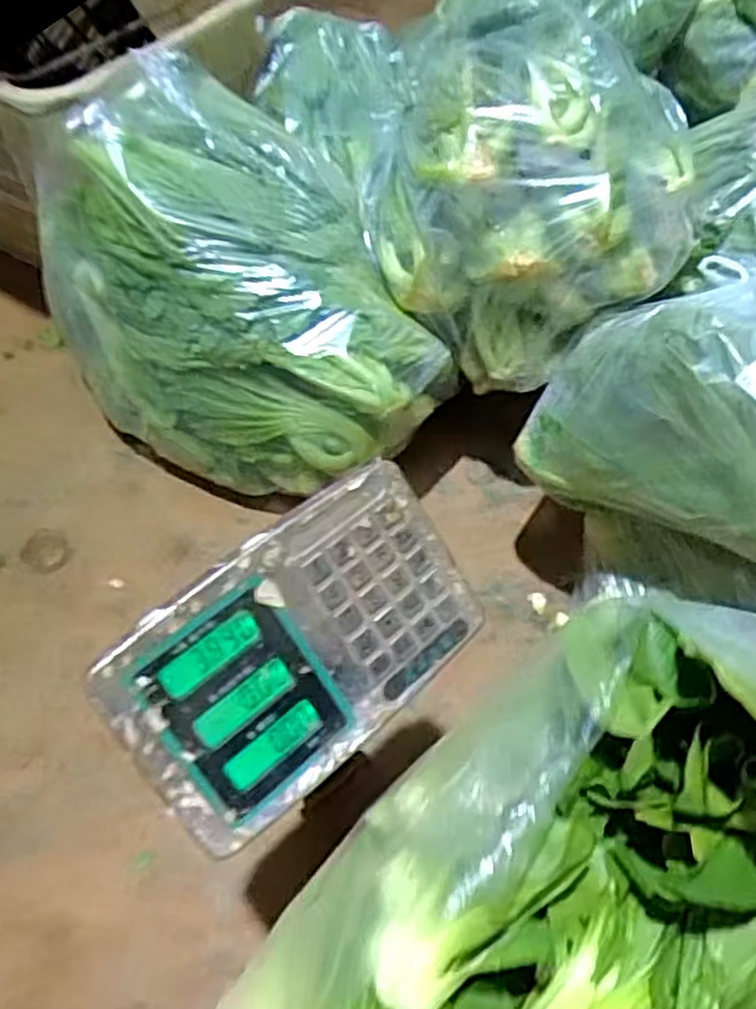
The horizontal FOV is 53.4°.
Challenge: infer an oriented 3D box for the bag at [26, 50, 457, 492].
[{"bbox_3d":[-0.177,-0.254,0.925,0.355,0.328,0.461,-29,60,-20],"label":"bag"}]

